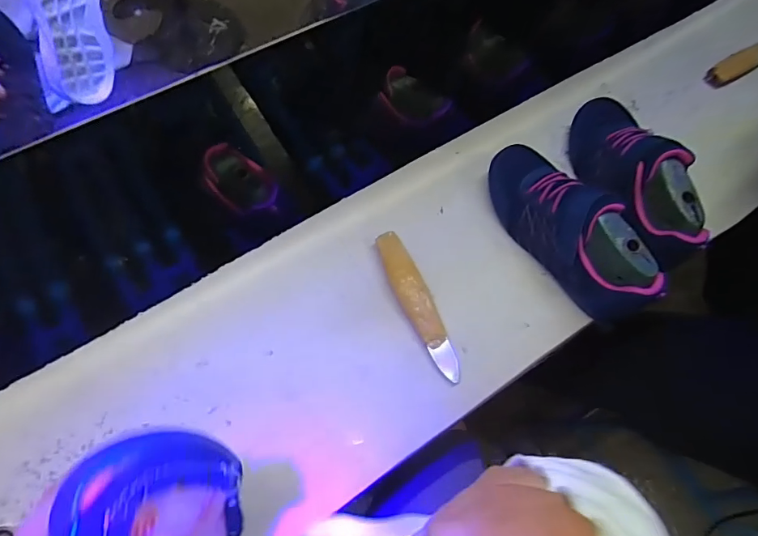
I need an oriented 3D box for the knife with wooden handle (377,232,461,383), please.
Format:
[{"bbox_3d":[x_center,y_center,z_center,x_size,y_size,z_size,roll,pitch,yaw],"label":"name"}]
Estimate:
[{"bbox_3d":[0.038,0.035,0.470,0.029,0.026,0.162,-21,68,-11],"label":"knife with wooden handle"}]

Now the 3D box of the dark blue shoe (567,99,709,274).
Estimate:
[{"bbox_3d":[0.276,-0.109,0.512,0.079,0.089,0.225,-3,66,-4],"label":"dark blue shoe"}]

